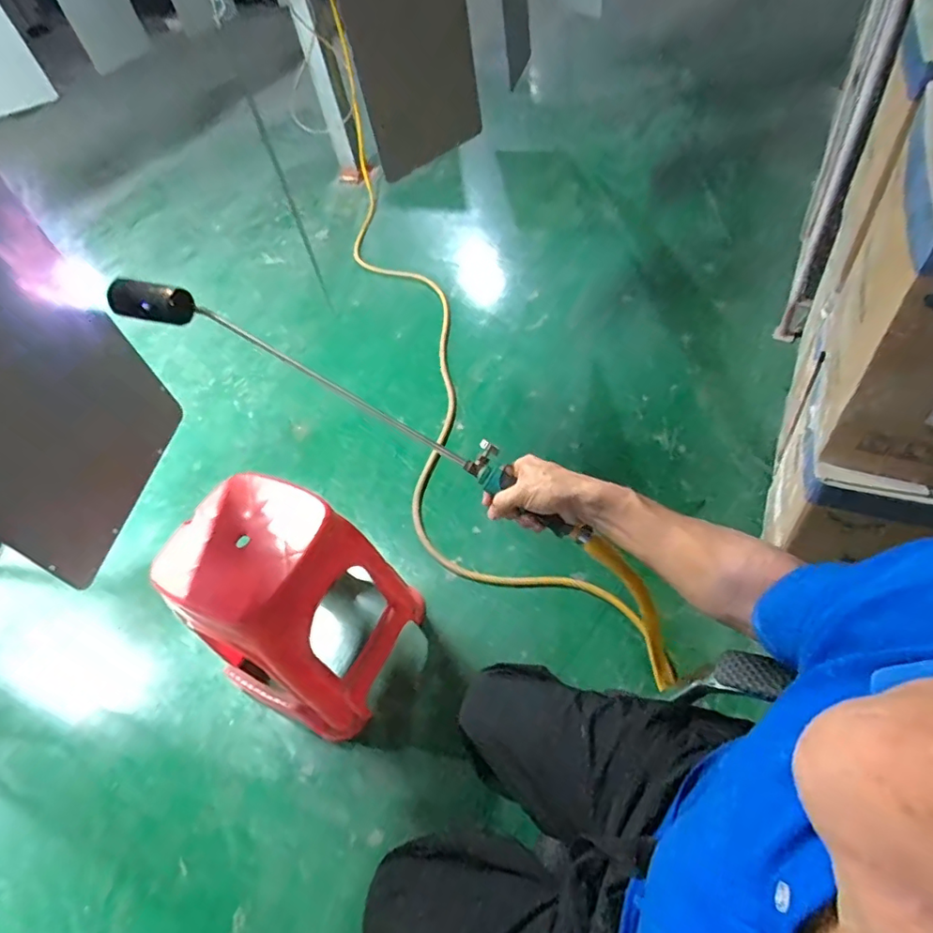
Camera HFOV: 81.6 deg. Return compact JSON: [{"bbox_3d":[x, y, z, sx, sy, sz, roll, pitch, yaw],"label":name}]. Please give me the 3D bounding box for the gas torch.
[{"bbox_3d":[-0.156,-0.086,0.663,0.679,0.047,0.051,28,58,8],"label":"gas torch"}]

